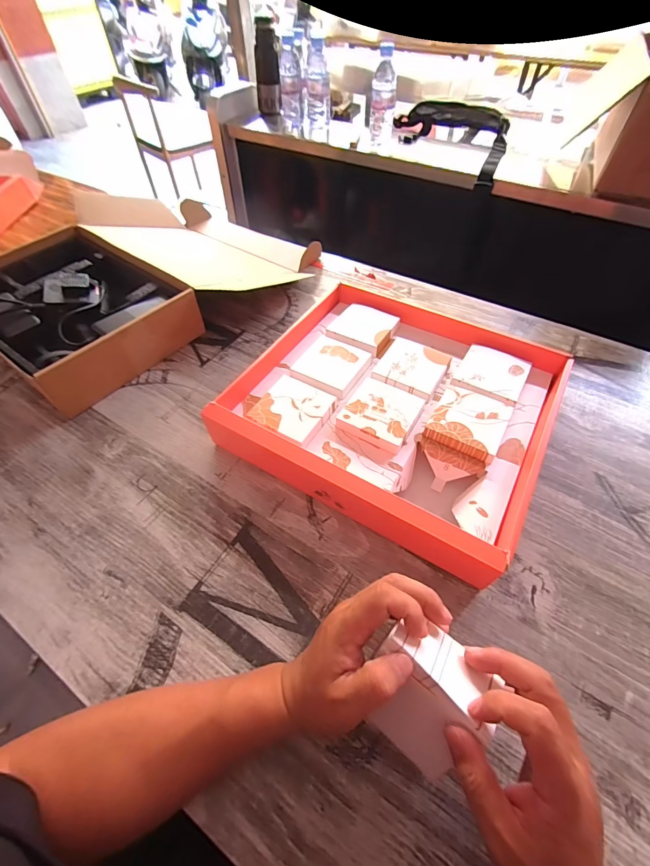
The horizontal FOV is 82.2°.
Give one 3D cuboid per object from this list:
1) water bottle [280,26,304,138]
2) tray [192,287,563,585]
[{"bbox_3d":[-0.089,-0.927,1.000,0.067,0.186,0.065,1,54,2],"label":"water bottle"},{"bbox_3d":[0.092,-0.042,0.504,0.365,0.068,0.360,25,57,19],"label":"tray"}]

